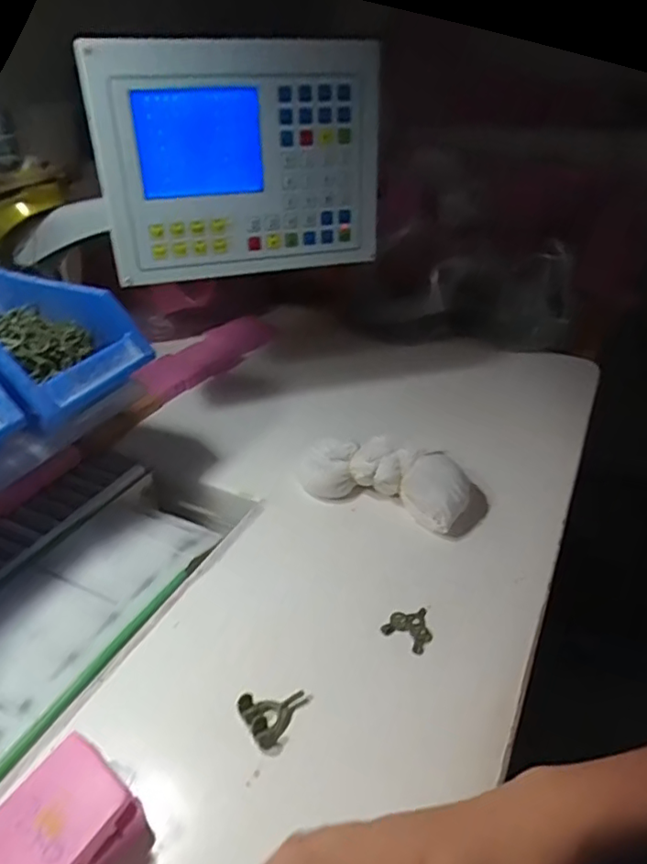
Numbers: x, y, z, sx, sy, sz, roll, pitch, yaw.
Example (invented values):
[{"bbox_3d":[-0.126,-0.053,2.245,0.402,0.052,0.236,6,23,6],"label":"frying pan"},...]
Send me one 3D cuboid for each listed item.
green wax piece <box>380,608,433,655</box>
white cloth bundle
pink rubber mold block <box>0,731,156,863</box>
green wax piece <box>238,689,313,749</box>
[{"bbox_3d":[0.065,0.141,0.429,0.032,0.008,0.034,22,40,28],"label":"green wax piece"},{"bbox_3d":[0.057,0.039,0.541,0.157,0.050,0.073,14,37,20],"label":"white cloth bundle"},{"bbox_3d":[-0.138,0.210,0.300,0.064,0.034,0.078,25,41,32],"label":"pink rubber mold block"},{"bbox_3d":[-0.035,0.176,0.374,0.035,0.009,0.043,19,38,25],"label":"green wax piece"}]

